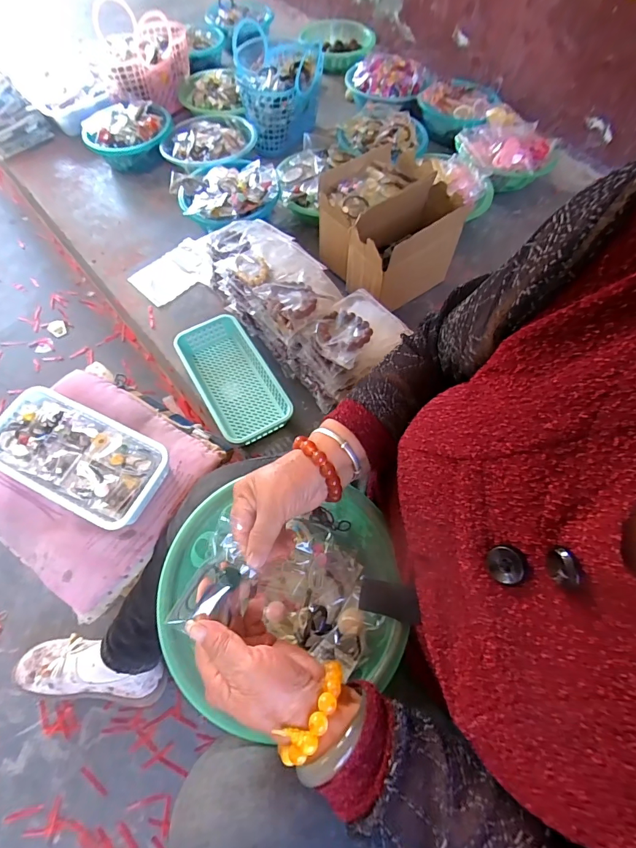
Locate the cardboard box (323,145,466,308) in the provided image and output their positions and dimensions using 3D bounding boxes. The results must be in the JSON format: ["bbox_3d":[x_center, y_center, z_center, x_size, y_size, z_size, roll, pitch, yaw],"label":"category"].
[{"bbox_3d":[0.130,-0.393,0.810,0.257,0.169,0.250,-31,68,-15],"label":"cardboard box"}]

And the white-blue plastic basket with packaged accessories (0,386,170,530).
[{"bbox_3d":[-0.354,0.044,0.576,0.269,0.043,0.133,25,65,12],"label":"white-blue plastic basket with packaged accessories"}]

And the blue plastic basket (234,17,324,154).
[{"bbox_3d":[-0.102,-0.892,1.068,0.222,0.147,0.351,-4,64,-3],"label":"blue plastic basket"}]

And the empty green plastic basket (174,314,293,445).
[{"bbox_3d":[-0.160,-0.080,0.746,0.127,0.057,0.269,-29,67,-14],"label":"empty green plastic basket"}]

